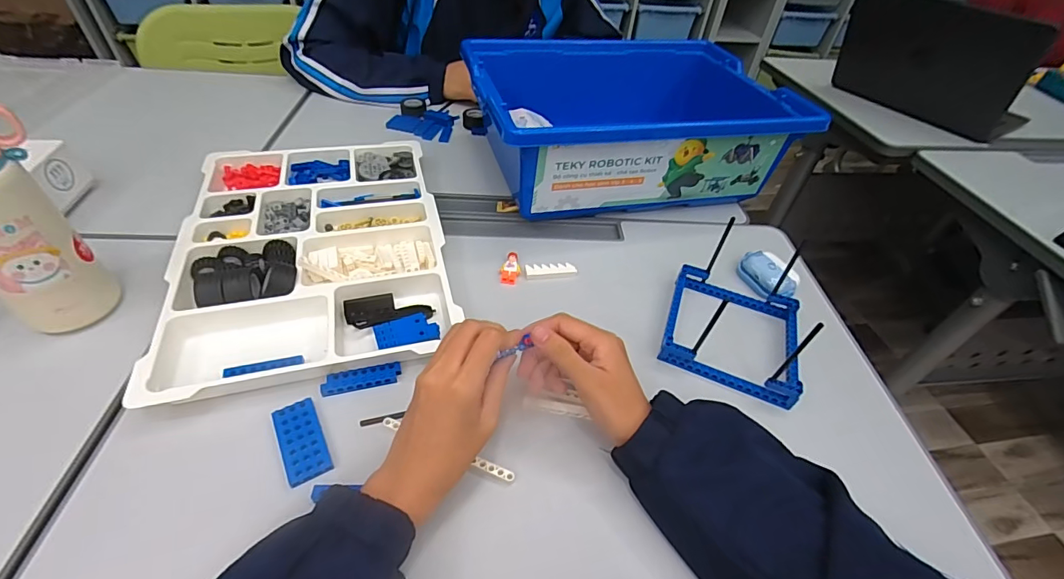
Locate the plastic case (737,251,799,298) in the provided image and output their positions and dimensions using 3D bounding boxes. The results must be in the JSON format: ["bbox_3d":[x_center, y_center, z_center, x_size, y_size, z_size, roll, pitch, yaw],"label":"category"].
[{"bbox_3d":[0.277,-0.020,0.537,0.050,0.024,0.071,-7,47,-14],"label":"plastic case"}]

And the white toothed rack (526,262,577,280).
[{"bbox_3d":[0.022,-0.022,0.528,0.059,0.008,0.014,-6,46,-12],"label":"white toothed rack"}]

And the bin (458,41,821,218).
[{"bbox_3d":[0.132,-0.233,0.667,0.407,0.148,0.299,-7,46,-12],"label":"bin"}]

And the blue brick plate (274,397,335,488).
[{"bbox_3d":[-0.185,0.120,0.368,0.031,0.006,0.069,-21,51,-25],"label":"blue brick plate"}]

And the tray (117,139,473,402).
[{"bbox_3d":[-0.241,-0.056,0.518,0.266,0.035,0.380,-9,47,-15],"label":"tray"}]

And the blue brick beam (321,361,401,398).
[{"bbox_3d":[-0.152,0.080,0.409,0.066,0.009,0.020,-9,47,-15],"label":"blue brick beam"}]

